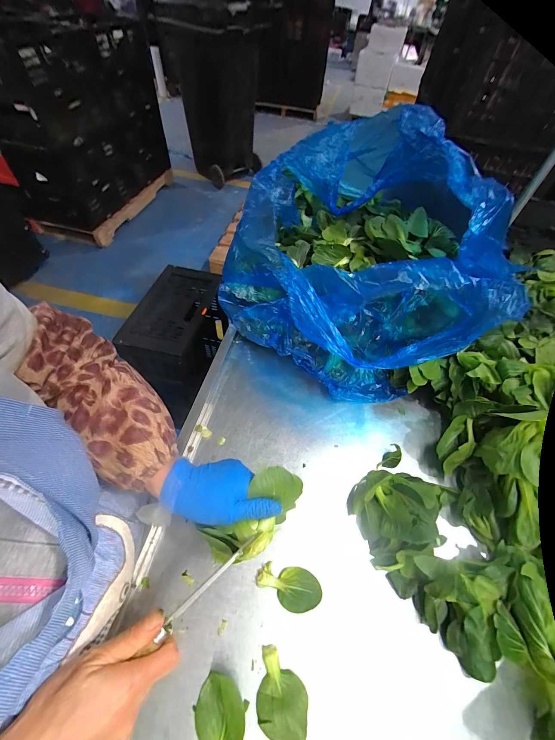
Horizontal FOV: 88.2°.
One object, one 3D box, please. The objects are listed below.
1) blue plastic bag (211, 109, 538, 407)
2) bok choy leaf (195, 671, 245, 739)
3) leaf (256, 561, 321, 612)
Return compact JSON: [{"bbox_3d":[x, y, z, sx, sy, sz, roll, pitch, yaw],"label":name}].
[{"bbox_3d":[0.140,-0.195,0.519,0.417,0.291,0.484,-32,63,-24],"label":"blue plastic bag"},{"bbox_3d":[-0.057,0.354,0.281,0.051,0.009,0.075,-9,57,20],"label":"bok choy leaf"},{"bbox_3d":[0.014,0.266,0.352,0.079,0.010,0.042,16,55,6],"label":"leaf"}]

